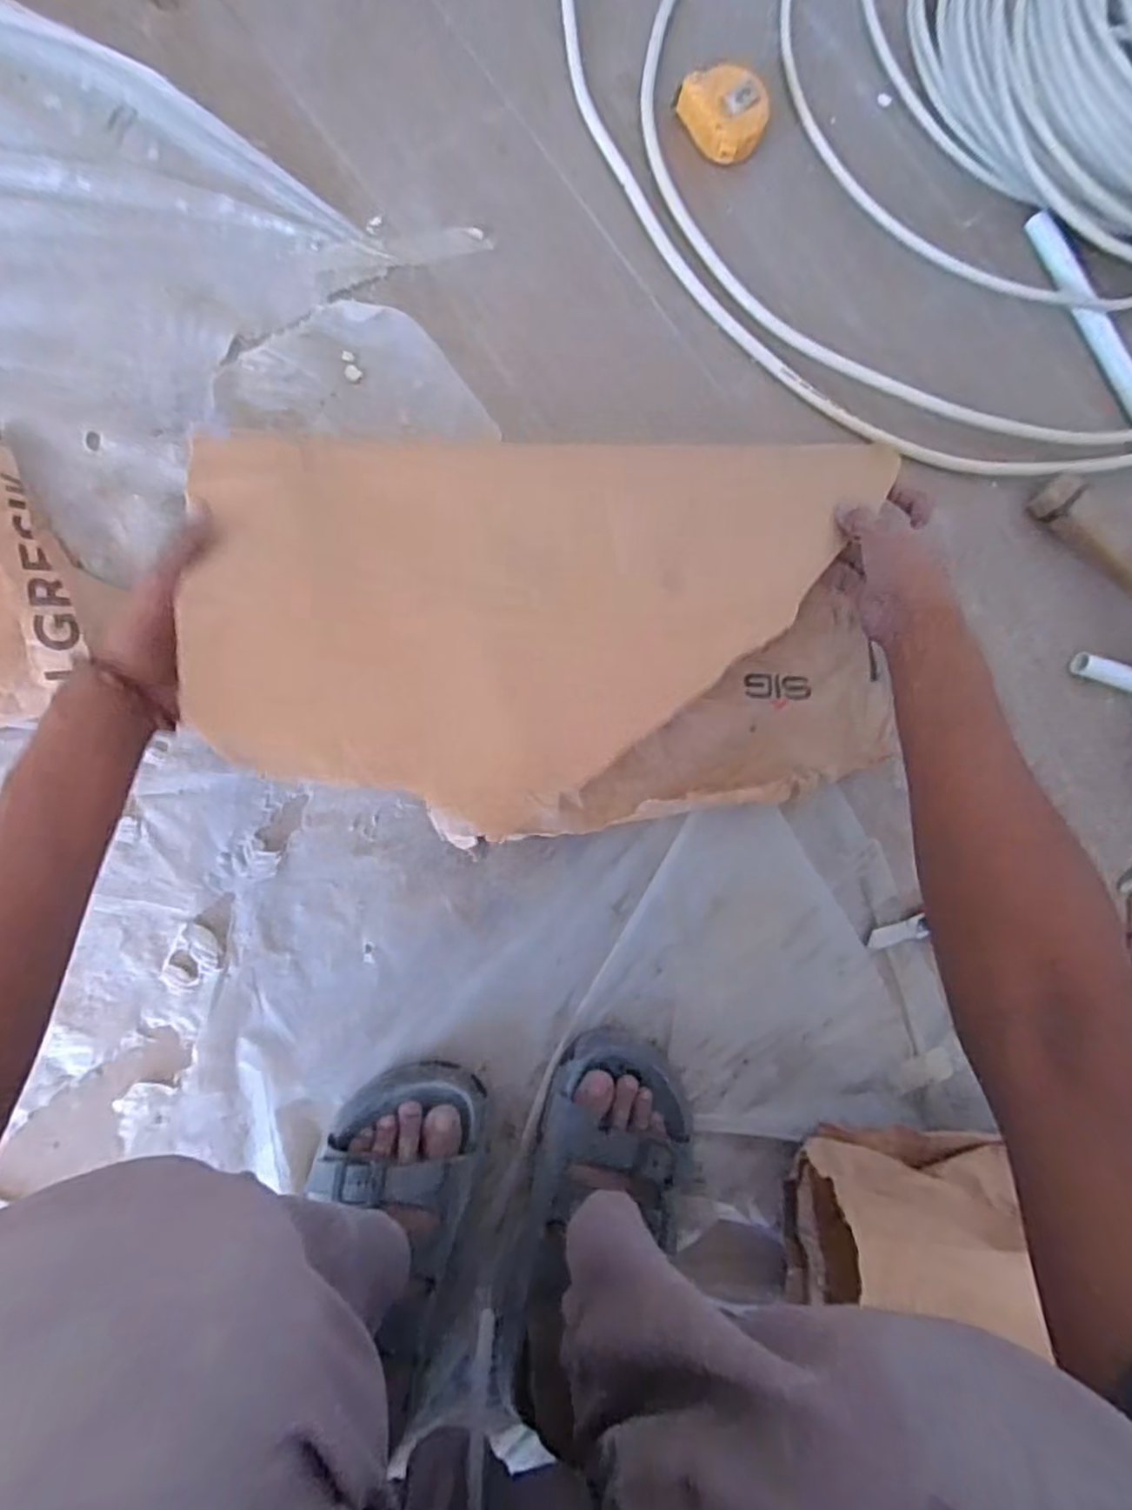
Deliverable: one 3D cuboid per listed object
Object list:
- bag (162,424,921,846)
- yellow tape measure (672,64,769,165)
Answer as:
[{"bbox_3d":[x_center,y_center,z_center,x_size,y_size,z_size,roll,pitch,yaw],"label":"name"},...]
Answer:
[{"bbox_3d":[0.009,-0.091,0.471,0.464,0.129,0.262,-5,88,-9],"label":"bag"},{"bbox_3d":[0.140,-0.556,0.598,0.069,0.028,0.073,-38,93,-9],"label":"yellow tape measure"}]

